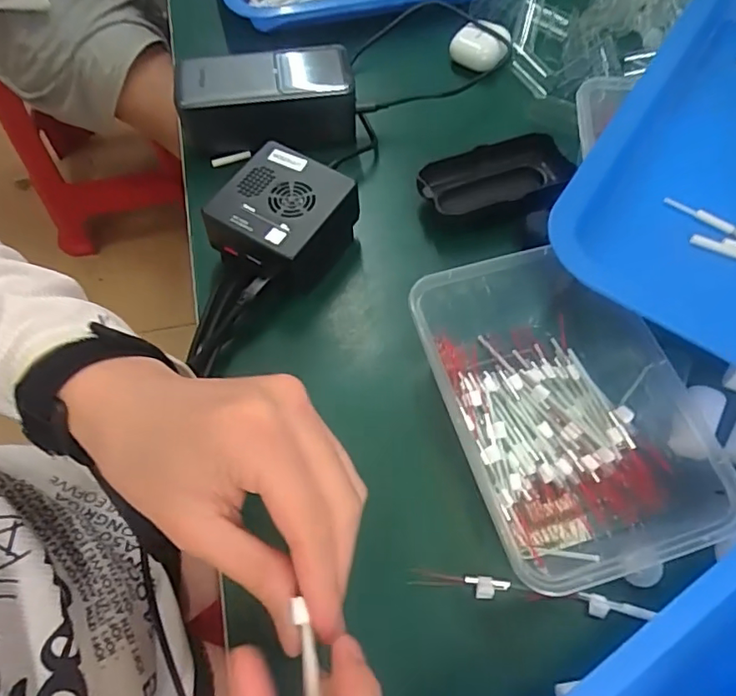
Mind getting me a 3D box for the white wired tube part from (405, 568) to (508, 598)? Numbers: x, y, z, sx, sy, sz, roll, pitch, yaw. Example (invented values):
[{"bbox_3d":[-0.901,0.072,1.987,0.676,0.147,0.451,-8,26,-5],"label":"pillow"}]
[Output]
[{"bbox_3d":[0.048,0.124,0.292,0.052,0.006,0.010,7,63,4],"label":"white wired tube part"}]

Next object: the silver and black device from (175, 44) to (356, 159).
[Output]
[{"bbox_3d":[-0.077,-0.187,0.428,0.130,0.064,0.054,-12,63,-6],"label":"silver and black device"}]

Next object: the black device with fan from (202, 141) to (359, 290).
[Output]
[{"bbox_3d":[-0.056,-0.081,0.374,0.076,0.056,0.082,28,66,14],"label":"black device with fan"}]

